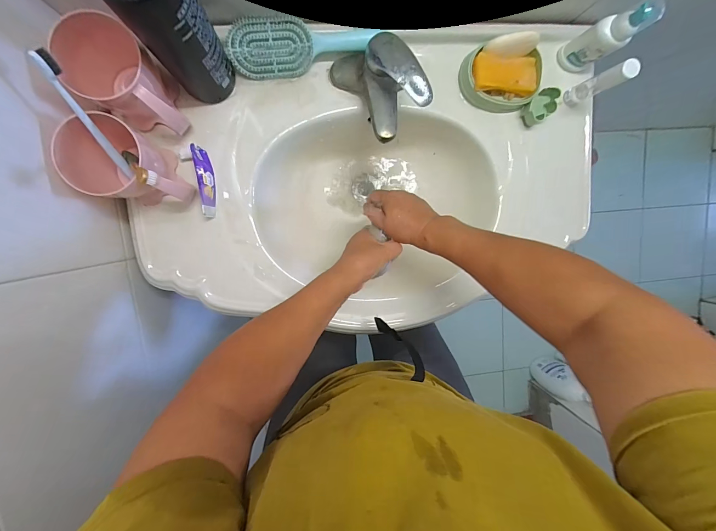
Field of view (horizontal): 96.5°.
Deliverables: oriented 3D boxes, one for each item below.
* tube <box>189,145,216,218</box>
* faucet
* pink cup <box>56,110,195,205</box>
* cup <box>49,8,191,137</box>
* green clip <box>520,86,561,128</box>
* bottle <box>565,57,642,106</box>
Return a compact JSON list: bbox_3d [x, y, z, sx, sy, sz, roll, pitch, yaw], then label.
[{"bbox_3d":[-0.224,-0.123,0.470,0.019,0.028,0.102,-8,98,-6],"label":"tube"},{"bbox_3d":[0.030,-0.252,0.443,0.077,0.094,0.133,-36,100,-1],"label":"faucet"},{"bbox_3d":[-0.290,-0.130,0.422,0.132,0.111,0.097,13,95,-8],"label":"pink cup"},{"bbox_3d":[-0.290,-0.231,0.405,0.127,0.110,0.088,33,92,-10],"label":"cup"},{"bbox_3d":[0.298,-0.258,0.524,0.053,0.044,0.037,-44,100,0],"label":"green clip"},{"bbox_3d":[0.369,-0.278,0.486,0.028,0.124,0.028,-32,100,-2],"label":"bottle"}]

